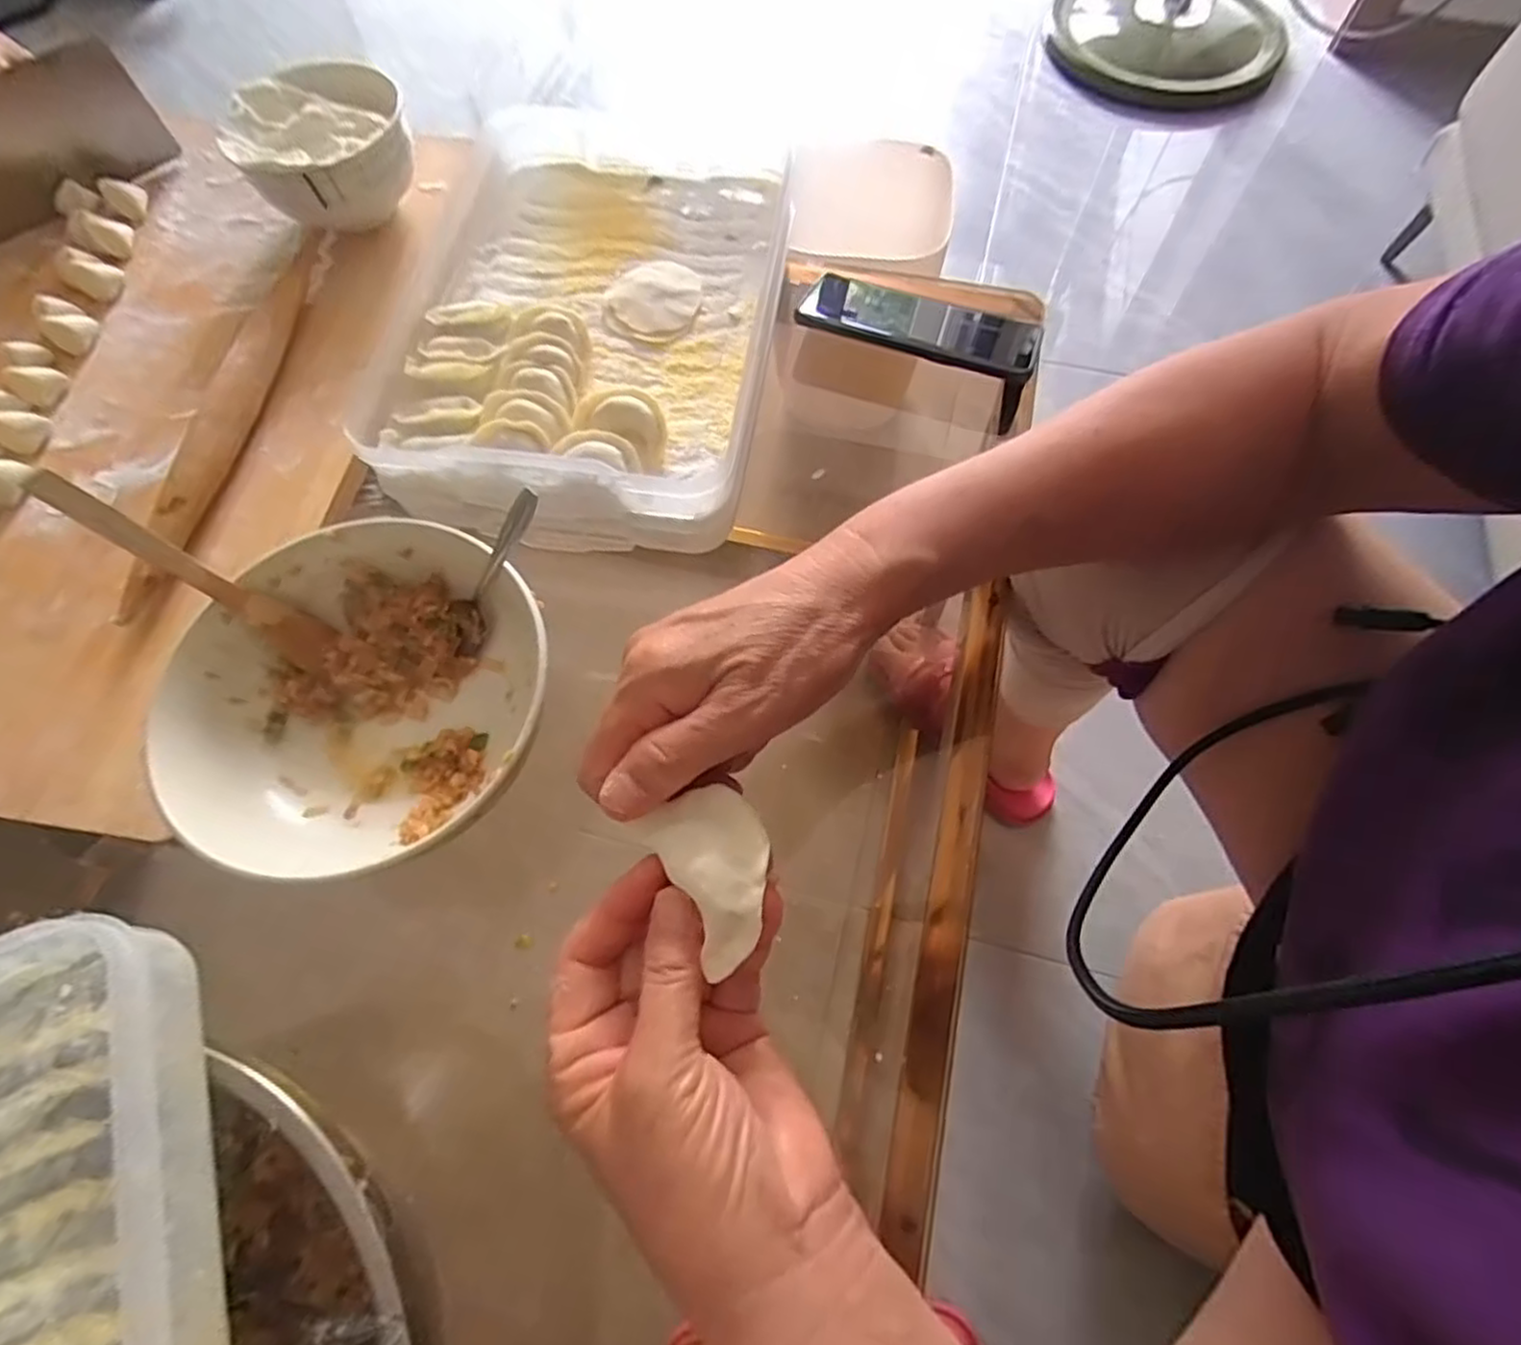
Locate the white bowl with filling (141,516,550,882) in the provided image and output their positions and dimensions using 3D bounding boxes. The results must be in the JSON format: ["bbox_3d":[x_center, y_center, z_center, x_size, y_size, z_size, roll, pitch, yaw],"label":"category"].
[{"bbox_3d":[-0.195,0.013,0.365,0.173,0.061,0.167,0,67,1],"label":"white bowl with filling"}]

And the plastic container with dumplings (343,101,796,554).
[{"bbox_3d":[-0.112,-0.251,0.478,0.245,0.062,0.347,7,67,4],"label":"plastic container with dumplings"}]

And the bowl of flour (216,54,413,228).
[{"bbox_3d":[-0.311,-0.377,0.519,0.116,0.054,0.122,0,67,1],"label":"bowl of flour"}]

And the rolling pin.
[{"bbox_3d":[-0.338,-0.181,0.460,0.031,0.029,0.315,4,67,3],"label":"rolling pin"}]

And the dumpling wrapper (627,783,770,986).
[{"bbox_3d":[-0.015,0.063,0.236,0.038,0.014,0.053,-27,69,-10],"label":"dumpling wrapper"}]

